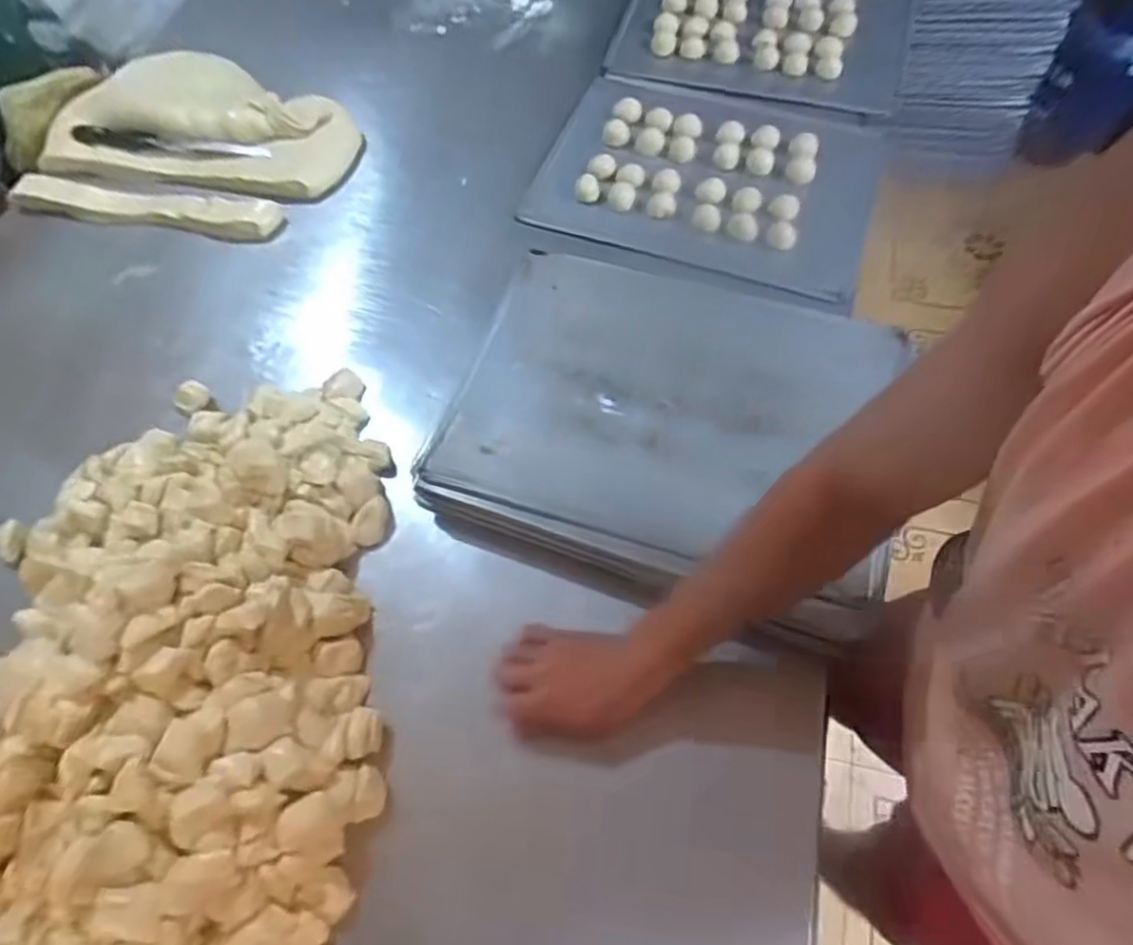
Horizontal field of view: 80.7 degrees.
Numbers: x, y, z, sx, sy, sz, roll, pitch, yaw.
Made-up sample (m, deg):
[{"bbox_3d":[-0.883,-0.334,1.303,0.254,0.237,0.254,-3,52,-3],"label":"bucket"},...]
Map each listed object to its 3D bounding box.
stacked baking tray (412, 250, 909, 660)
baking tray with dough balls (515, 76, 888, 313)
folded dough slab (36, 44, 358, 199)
[{"bbox_3d":[0.108,-0.058,0.715,0.441,0.057,0.392,19,65,12],"label":"stacked baking tray"},{"bbox_3d":[0.199,-0.411,0.897,0.427,0.030,0.319,21,66,13],"label":"baking tray with dough balls"},{"bbox_3d":[-0.531,-0.520,0.985,0.438,0.074,0.223,10,64,8],"label":"folded dough slab"}]

